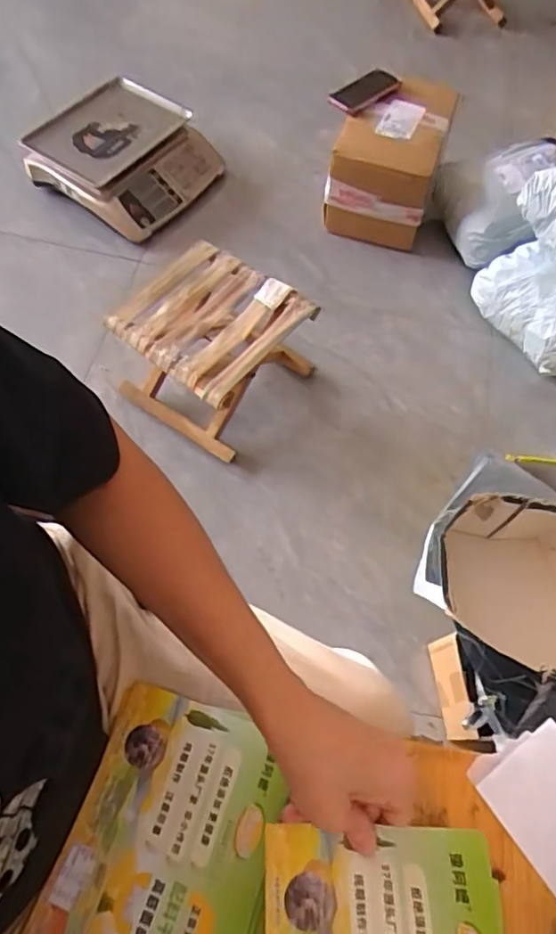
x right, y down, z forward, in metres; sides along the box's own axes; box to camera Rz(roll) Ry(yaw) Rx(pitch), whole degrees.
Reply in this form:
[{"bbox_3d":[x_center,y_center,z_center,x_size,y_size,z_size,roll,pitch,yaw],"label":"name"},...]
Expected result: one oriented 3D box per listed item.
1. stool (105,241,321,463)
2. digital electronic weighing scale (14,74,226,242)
[{"bbox_3d":[-0.117,-0.212,1.086,0.264,0.208,0.273,36,66,14],"label":"stool"},{"bbox_3d":[-0.345,-0.737,1.407,0.339,0.149,0.349,31,65,12],"label":"digital electronic weighing scale"}]

